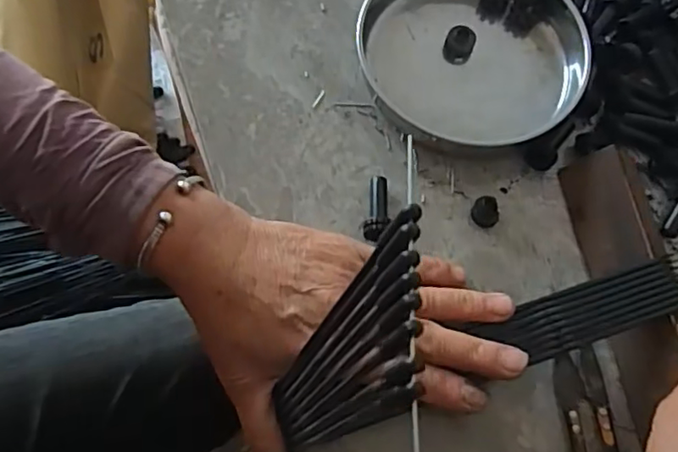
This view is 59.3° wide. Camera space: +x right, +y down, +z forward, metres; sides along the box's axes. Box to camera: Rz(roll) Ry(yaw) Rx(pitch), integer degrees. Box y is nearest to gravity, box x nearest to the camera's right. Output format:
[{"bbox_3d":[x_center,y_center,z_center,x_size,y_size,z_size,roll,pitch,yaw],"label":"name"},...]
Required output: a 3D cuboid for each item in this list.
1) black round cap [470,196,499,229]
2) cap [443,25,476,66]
[{"bbox_3d":[0.087,-0.008,0.351,0.016,0.010,0.016,1,70,-1],"label":"black round cap"},{"bbox_3d":[0.078,-0.118,0.389,0.018,0.015,0.019,1,70,-1],"label":"cap"}]

